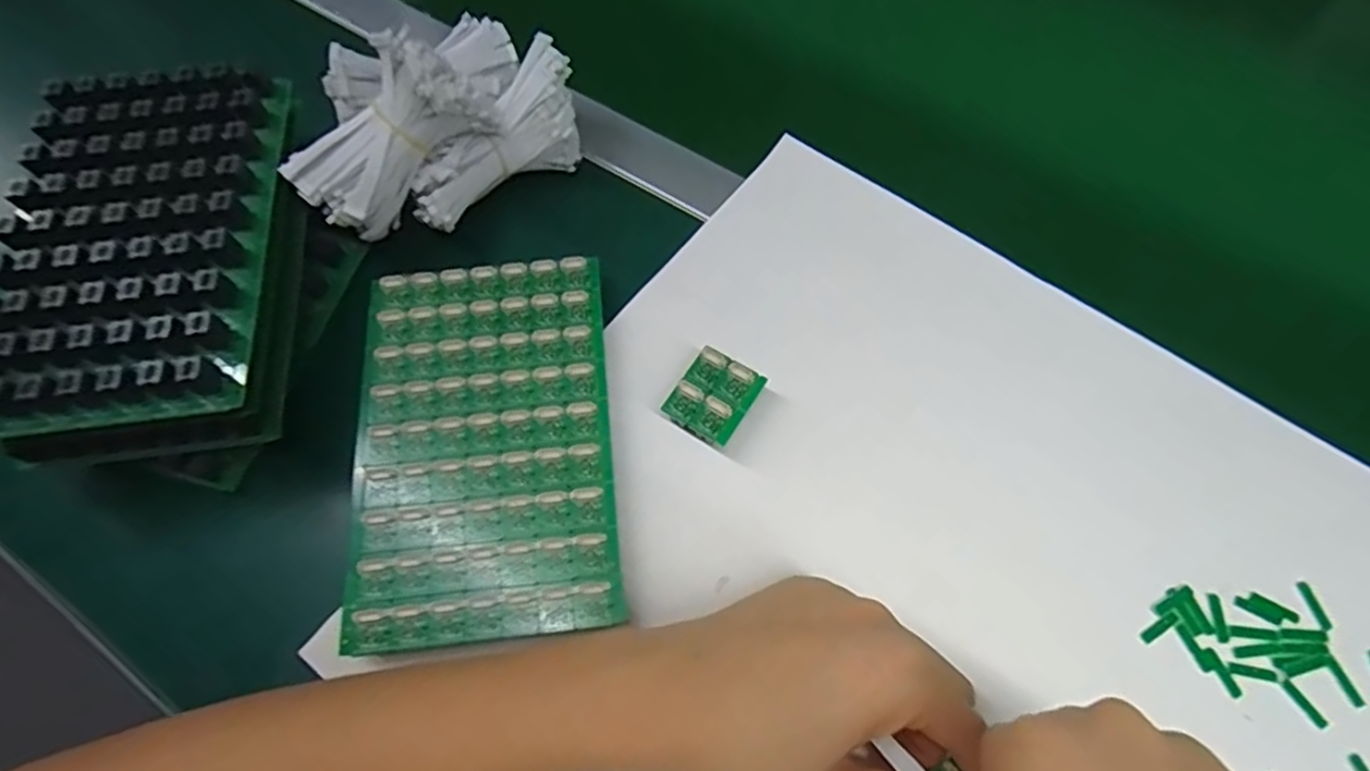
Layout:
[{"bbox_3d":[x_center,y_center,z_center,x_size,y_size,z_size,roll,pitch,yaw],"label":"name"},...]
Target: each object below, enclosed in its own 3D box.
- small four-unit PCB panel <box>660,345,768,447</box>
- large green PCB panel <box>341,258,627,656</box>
[{"bbox_3d":[0.014,0.005,0.342,0.036,0.007,0.041,32,75,13],"label":"small four-unit PCB panel"},{"bbox_3d":[-0.096,0.024,0.333,0.116,0.004,0.186,-7,66,-2],"label":"large green PCB panel"}]

